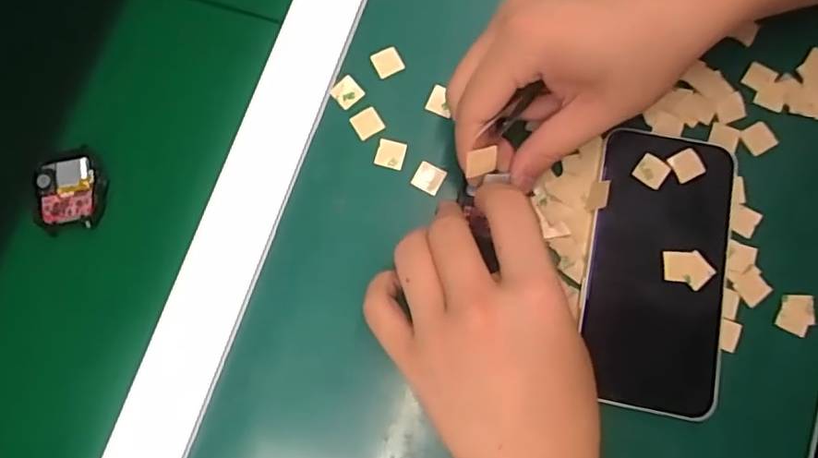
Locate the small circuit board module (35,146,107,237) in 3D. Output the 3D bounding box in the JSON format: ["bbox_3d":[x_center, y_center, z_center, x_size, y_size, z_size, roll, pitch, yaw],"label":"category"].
[{"bbox_3d":[-0.190,-0.022,0.327,0.036,0.007,0.045,-8,78,0],"label":"small circuit board module"}]

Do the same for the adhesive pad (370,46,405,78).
[{"bbox_3d":[-0.012,-0.097,0.337,0.016,0.004,0.017,-28,79,-4],"label":"adhesive pad"}]

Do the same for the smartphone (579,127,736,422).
[{"bbox_3d":[0.131,0.019,0.304,0.073,0.008,0.144,10,78,4],"label":"smartphone"}]

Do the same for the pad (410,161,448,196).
[{"bbox_3d":[0.011,-0.028,0.325,0.016,0.007,0.015,29,80,7],"label":"pad"}]

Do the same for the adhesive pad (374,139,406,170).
[{"bbox_3d":[-0.010,-0.043,0.325,0.016,0.004,0.015,16,79,5],"label":"adhesive pad"}]

